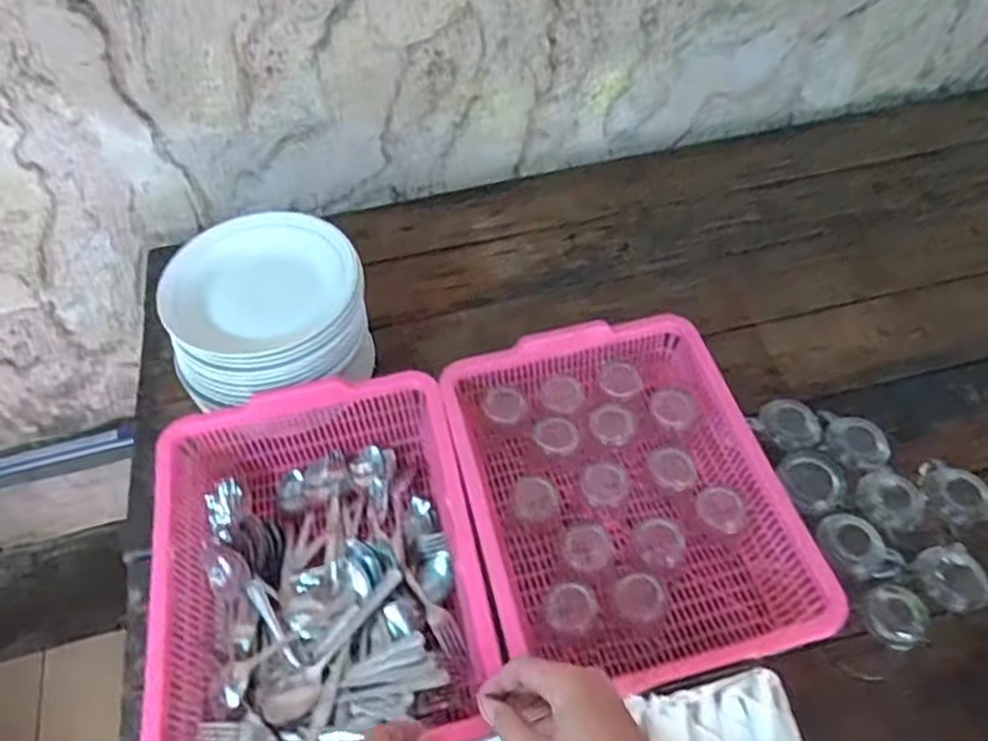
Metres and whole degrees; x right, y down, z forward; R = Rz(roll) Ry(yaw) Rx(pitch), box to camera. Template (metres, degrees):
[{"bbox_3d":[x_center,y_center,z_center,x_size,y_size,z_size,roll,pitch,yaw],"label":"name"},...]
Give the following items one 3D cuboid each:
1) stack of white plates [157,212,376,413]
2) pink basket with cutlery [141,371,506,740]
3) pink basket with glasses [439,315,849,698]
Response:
[{"bbox_3d":[-0.268,-0.064,0.873,0.222,0.134,0.207,-13,54,-7],"label":"stack of white plates"},{"bbox_3d":[-0.173,0.201,0.741,0.306,0.101,0.380,-12,54,-6],"label":"pink basket with cutlery"},{"bbox_3d":[0.129,0.138,0.781,0.303,0.122,0.372,-13,54,-7],"label":"pink basket with glasses"}]

